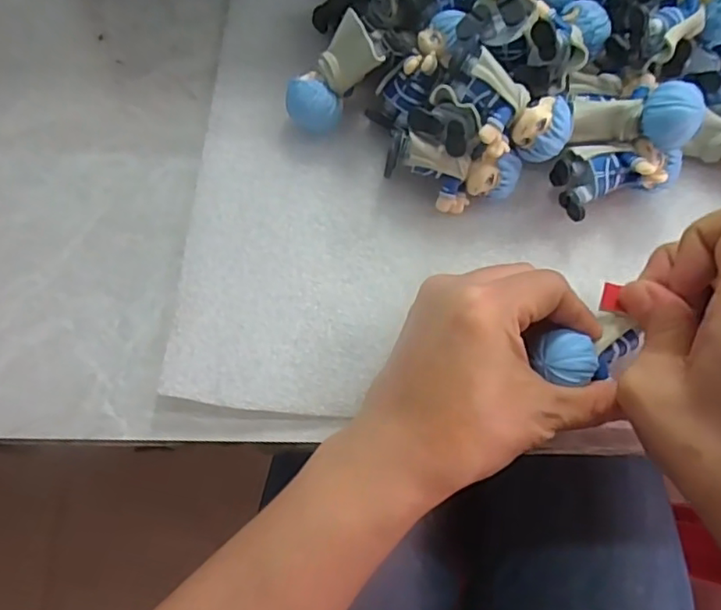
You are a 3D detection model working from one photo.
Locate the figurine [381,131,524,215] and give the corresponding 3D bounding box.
[{"bbox_3d":[0.042,-0.061,0.282,0.061,0.035,0.024,13,71,2],"label":"figurine"}]

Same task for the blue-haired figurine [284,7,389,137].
[{"bbox_3d":[-0.010,-0.107,0.286,0.025,0.027,0.053,50,120,14],"label":"blue-haired figurine"}]

